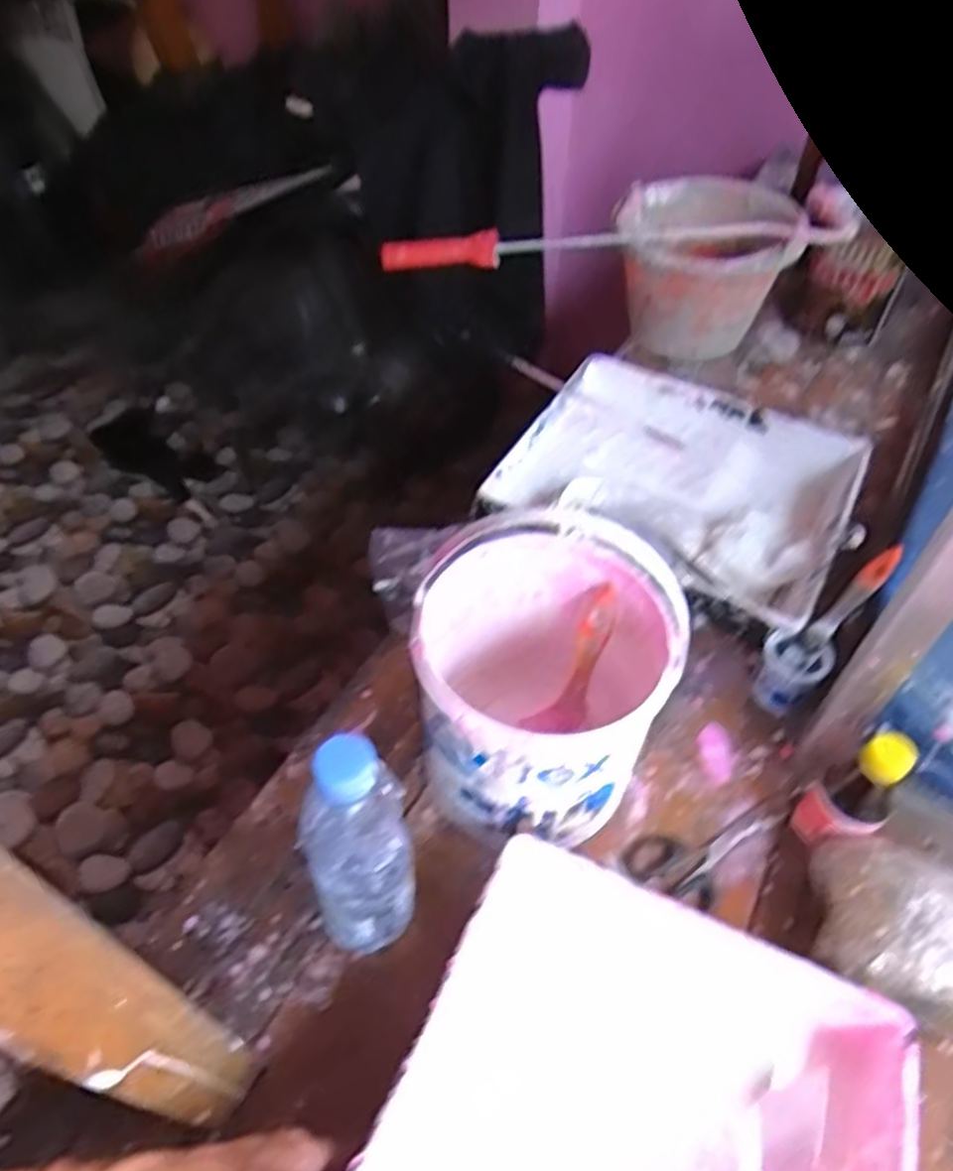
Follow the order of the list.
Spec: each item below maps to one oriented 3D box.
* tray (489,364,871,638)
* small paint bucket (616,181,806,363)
[{"bbox_3d":[0.224,-0.107,0.866,0.346,0.068,0.294,23,54,19],"label":"tray"},{"bbox_3d":[0.306,-0.425,1.067,0.211,0.165,0.210,0,50,0],"label":"small paint bucket"}]

